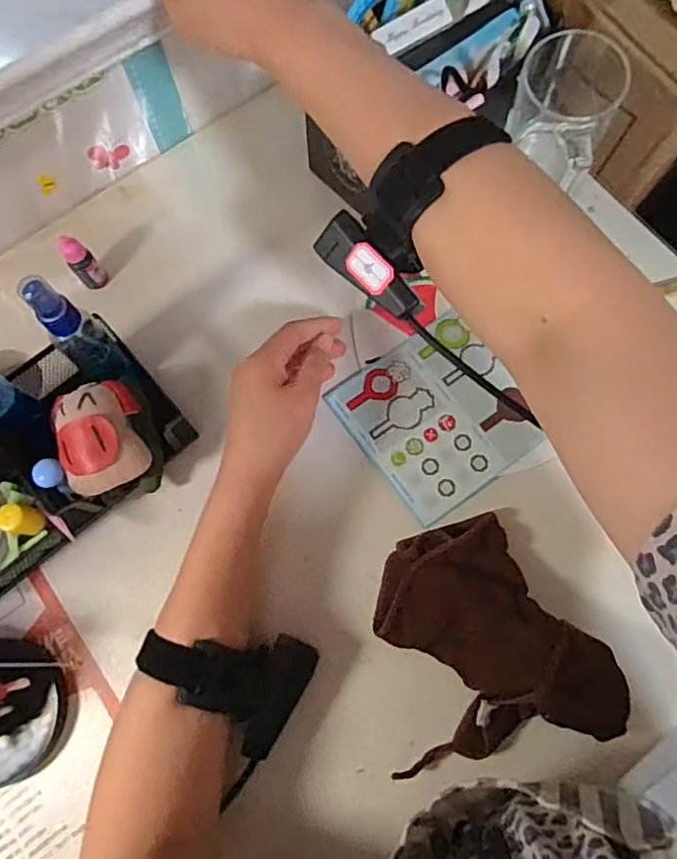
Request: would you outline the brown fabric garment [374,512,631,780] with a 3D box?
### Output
[{"bbox_3d":[0.097,0.132,0.380,0.132,0.051,0.145,0,73,1],"label":"brown fabric garment"}]

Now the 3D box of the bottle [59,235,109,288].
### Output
[{"bbox_3d":[-0.200,-0.131,0.462,0.020,0.050,0.016,-36,76,-9],"label":"bottle"}]

